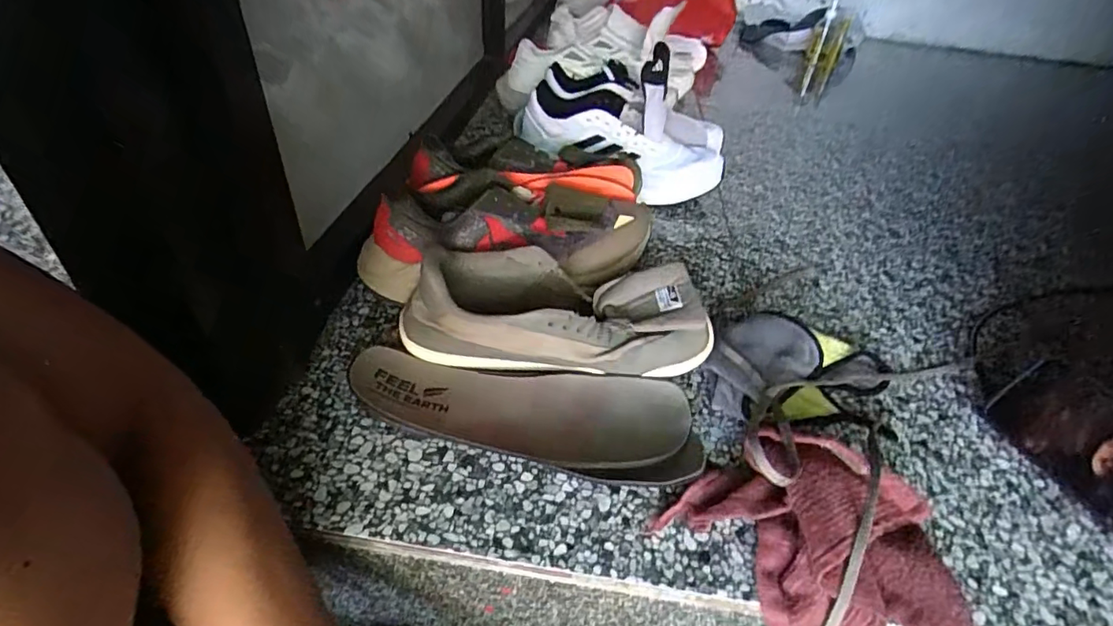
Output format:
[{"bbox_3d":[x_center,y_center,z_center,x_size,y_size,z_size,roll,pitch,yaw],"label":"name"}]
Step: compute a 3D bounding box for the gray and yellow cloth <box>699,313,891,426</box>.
[{"bbox_3d":[0.230,0.051,0.492,0.186,0.042,0.125,-3,40,-12],"label":"gray and yellow cloth"}]

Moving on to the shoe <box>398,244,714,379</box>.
[{"bbox_3d":[-0.002,0.005,0.482,0.267,0.085,0.094,4,39,-3],"label":"shoe"}]

